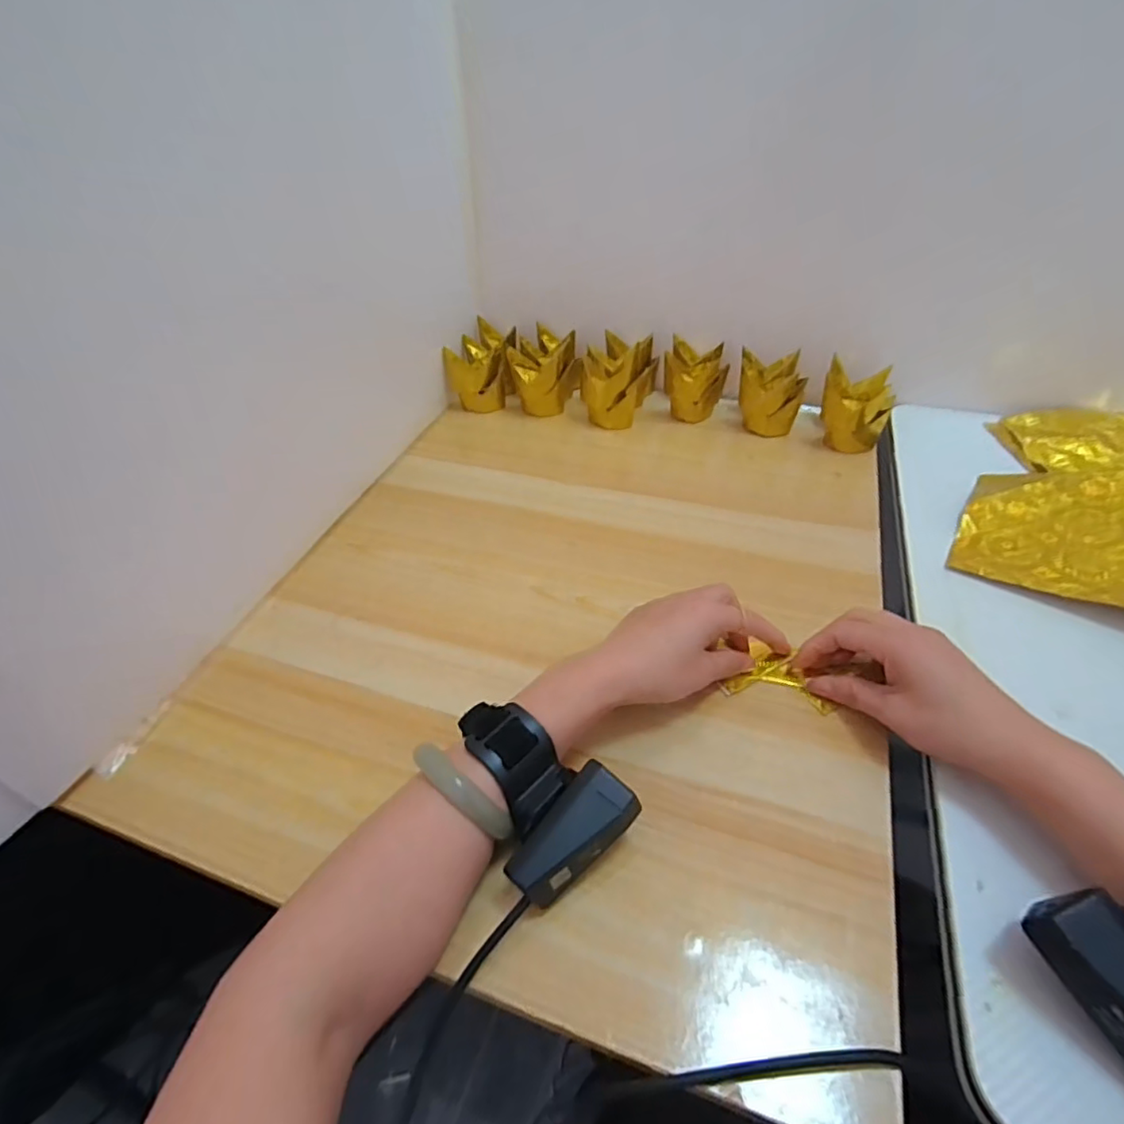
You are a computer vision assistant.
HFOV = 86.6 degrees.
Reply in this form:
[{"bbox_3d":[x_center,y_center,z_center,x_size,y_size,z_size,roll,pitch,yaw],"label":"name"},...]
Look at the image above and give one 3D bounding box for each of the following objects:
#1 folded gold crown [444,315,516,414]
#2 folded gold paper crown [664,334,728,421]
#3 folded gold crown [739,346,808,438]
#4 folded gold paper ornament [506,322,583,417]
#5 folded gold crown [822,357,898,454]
[{"bbox_3d":[-0.088,-0.229,0.693,0.071,0.061,0.109,1,44,6],"label":"folded gold crown"},{"bbox_3d":[0.144,-0.199,0.646,0.062,0.060,0.074,7,45,12],"label":"folded gold paper crown"},{"bbox_3d":[0.214,-0.173,0.616,0.065,0.060,0.061,7,45,12],"label":"folded gold crown"},{"bbox_3d":[-0.020,-0.214,0.681,0.077,0.074,0.101,-10,44,-6],"label":"folded gold paper ornament"},{"bbox_3d":[0.290,-0.156,0.595,0.063,0.058,0.073,11,46,16],"label":"folded gold crown"}]

